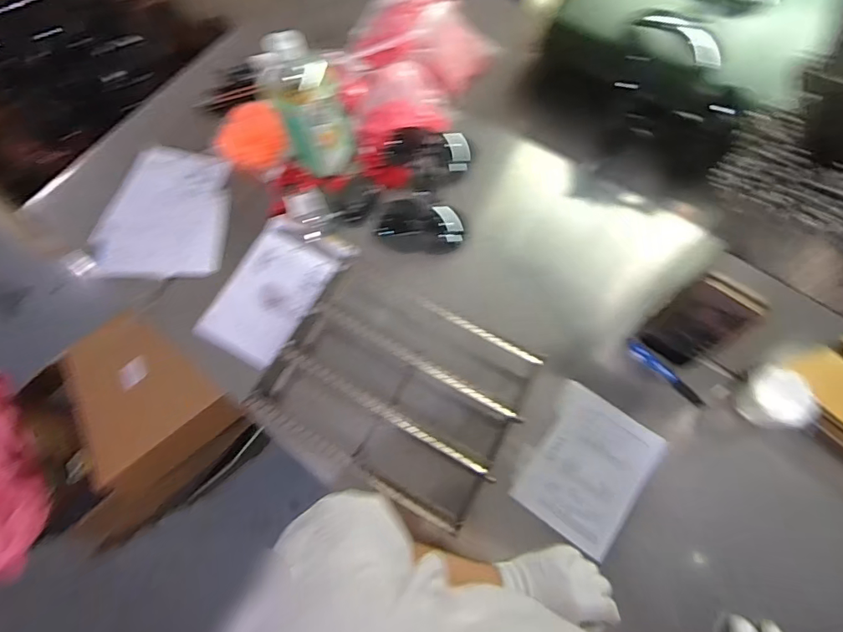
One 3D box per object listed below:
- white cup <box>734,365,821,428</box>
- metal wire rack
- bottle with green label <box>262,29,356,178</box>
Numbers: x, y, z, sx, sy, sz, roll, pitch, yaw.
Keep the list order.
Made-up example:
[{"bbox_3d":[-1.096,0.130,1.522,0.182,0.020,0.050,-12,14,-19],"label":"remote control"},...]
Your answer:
[{"bbox_3d":[0.444,0.108,0.600,0.071,0.055,0.076,0,72,1],"label":"white cup"},{"bbox_3d":[-0.029,0.094,0.612,0.309,0.067,0.269,30,75,11],"label":"metal wire rack"},{"bbox_3d":[-0.158,-0.294,0.663,0.098,0.203,0.077,-21,72,-6],"label":"bottle with green label"}]

